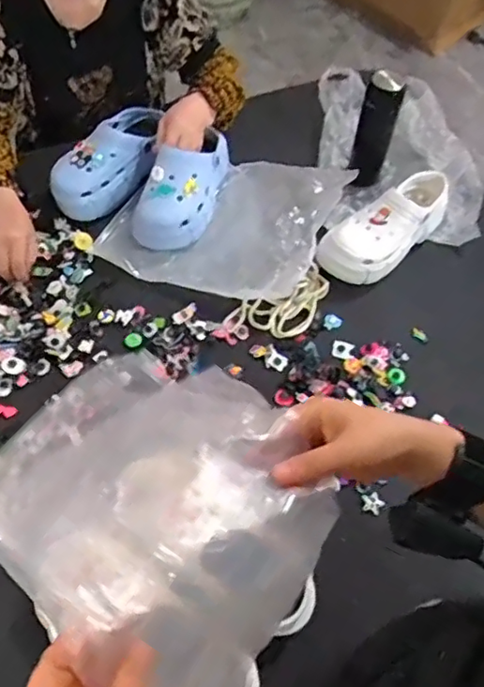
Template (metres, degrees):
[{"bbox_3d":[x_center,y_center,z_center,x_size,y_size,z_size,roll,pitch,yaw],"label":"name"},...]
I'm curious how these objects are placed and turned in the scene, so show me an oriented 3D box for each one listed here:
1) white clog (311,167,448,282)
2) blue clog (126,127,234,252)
[{"bbox_3d":[0.246,-0.197,0.949,0.258,0.088,0.095,-38,68,-23],"label":"white clog"},{"bbox_3d":[-0.089,-0.265,0.969,0.108,0.107,0.235,22,60,10],"label":"blue clog"}]

